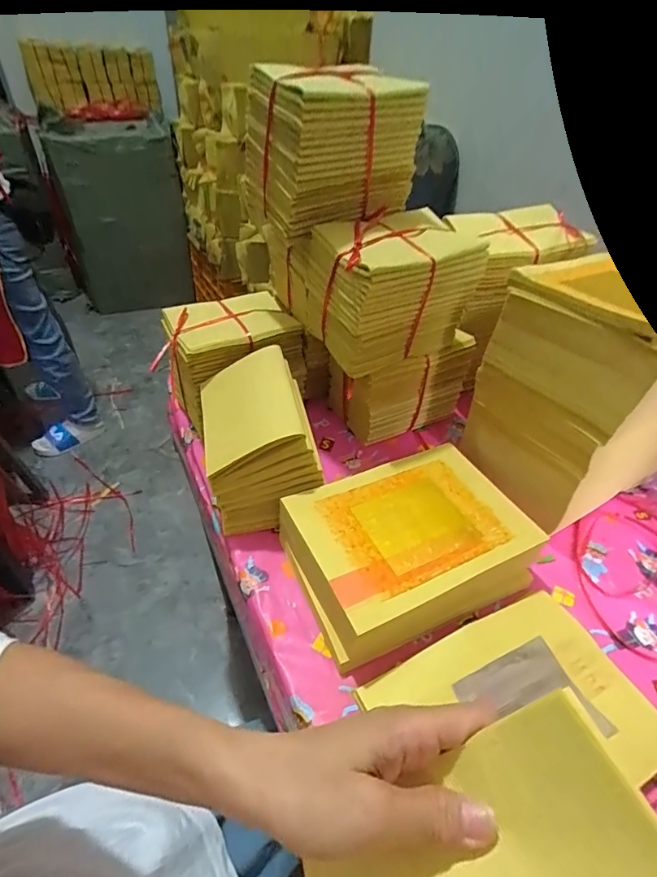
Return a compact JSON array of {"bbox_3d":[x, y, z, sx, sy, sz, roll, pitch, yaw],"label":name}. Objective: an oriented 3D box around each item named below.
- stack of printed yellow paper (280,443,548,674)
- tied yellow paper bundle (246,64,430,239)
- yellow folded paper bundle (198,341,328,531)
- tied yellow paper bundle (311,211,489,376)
[{"bbox_3d":[0.084,0.111,0.484,0.228,0.068,0.165,-16,46,-21],"label":"stack of printed yellow paper"},{"bbox_3d":[0.005,-0.323,0.505,0.167,0.138,0.108,-27,50,-30],"label":"tied yellow paper bundle"},{"bbox_3d":[-0.089,0.003,0.541,0.116,0.131,0.169,-11,44,-16],"label":"yellow folded paper bundle"},{"bbox_3d":[0.079,-0.179,0.545,0.176,0.135,0.125,-17,46,-22],"label":"tied yellow paper bundle"}]

